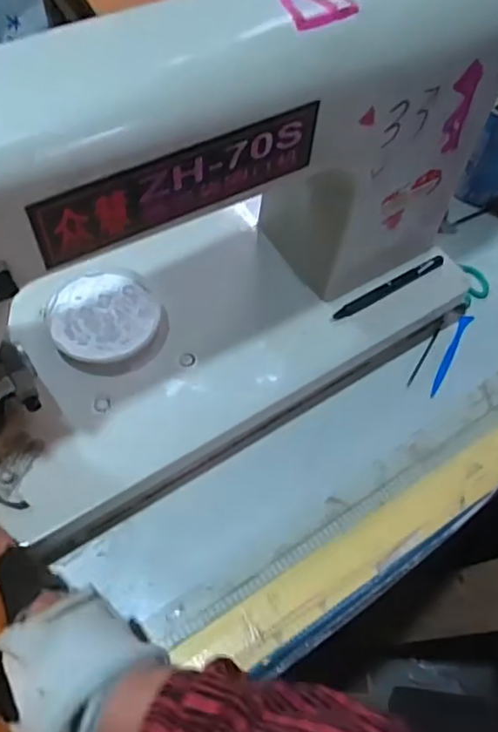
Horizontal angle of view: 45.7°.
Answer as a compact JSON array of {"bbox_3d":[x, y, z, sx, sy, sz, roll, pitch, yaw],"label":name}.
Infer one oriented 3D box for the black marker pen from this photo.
[{"bbox_3d":[0.124,-0.069,0.522,0.123,0.006,0.010,-29,66,-19],"label":"black marker pen"}]

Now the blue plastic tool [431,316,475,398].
[{"bbox_3d":[0.190,-0.014,0.560,0.011,0.004,0.105,29,62,12],"label":"blue plastic tool"}]

